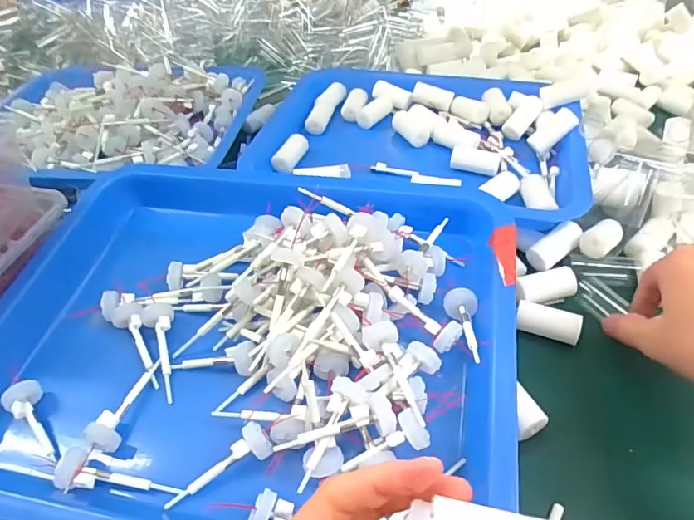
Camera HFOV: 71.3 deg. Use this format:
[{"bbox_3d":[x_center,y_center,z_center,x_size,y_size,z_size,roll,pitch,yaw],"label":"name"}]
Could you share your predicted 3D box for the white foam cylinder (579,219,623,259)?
[{"bbox_3d":[0.187,-0.016,0.355,0.041,0.015,0.021,-34,52,-27],"label":"white foam cylinder"}]

